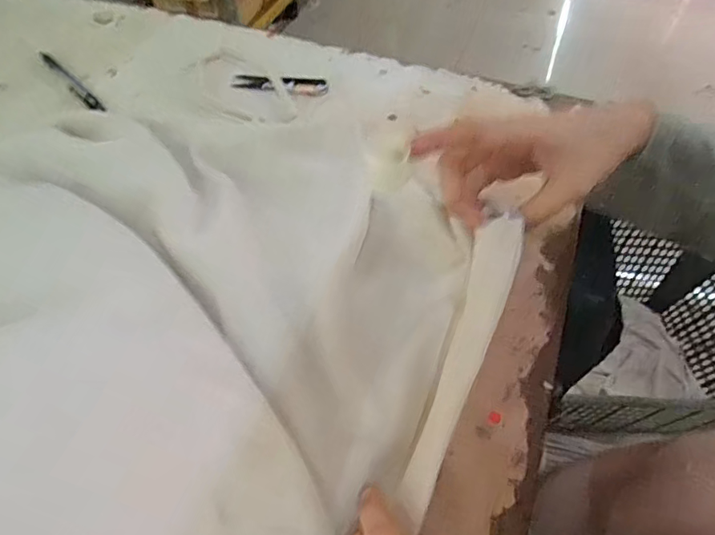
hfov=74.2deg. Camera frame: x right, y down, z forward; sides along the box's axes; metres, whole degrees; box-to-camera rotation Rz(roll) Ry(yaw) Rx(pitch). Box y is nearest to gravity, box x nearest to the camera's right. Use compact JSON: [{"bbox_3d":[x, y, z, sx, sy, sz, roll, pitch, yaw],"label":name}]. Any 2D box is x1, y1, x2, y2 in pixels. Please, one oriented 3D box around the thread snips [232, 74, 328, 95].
[{"bbox_3d":[-0.082,-0.195,0.500,0.103,0.006,0.023,9,55,7],"label":"thread snips"}]

